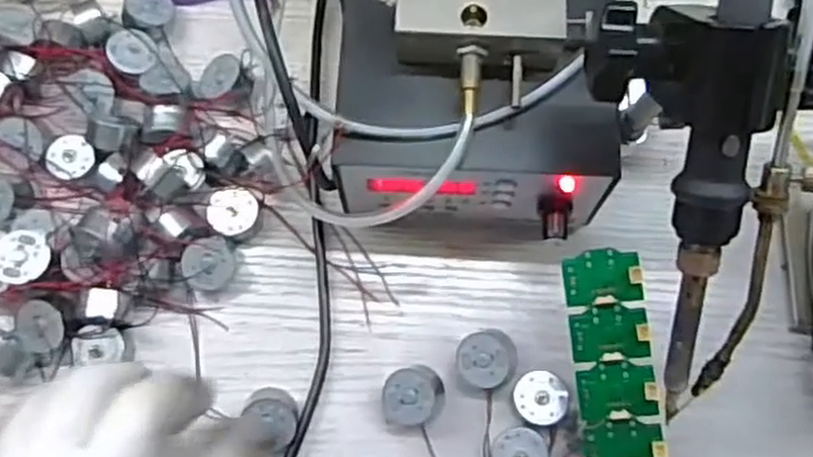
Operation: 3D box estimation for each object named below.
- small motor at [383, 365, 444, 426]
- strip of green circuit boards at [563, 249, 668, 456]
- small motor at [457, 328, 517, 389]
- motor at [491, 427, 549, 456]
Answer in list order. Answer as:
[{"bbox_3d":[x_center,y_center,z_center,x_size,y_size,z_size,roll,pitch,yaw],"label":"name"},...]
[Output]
[{"bbox_3d":[0.003,0.072,0.331,0.025,0.018,0.024,-3,74,-1],"label":"small motor"},{"bbox_3d":[0.086,0.107,0.294,0.030,0.005,0.195,-7,81,16],"label":"strip of green circuit boards"},{"bbox_3d":[0.035,0.057,0.336,0.026,0.019,0.023,-7,74,-2],"label":"small motor"},{"bbox_3d":[0.047,0.095,0.324,0.023,0.011,0.022,0,74,0],"label":"motor"}]

